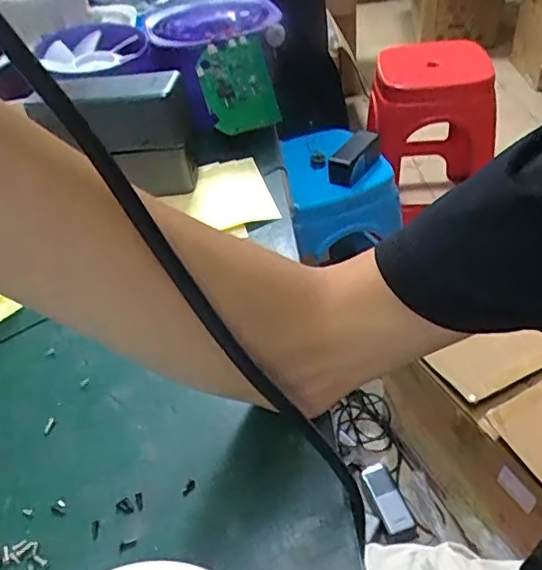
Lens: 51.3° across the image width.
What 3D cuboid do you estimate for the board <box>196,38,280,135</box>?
[{"bbox_3d":[-0.031,-0.198,0.561,0.074,0.086,0.013,-23,16,-22],"label":"board"}]

